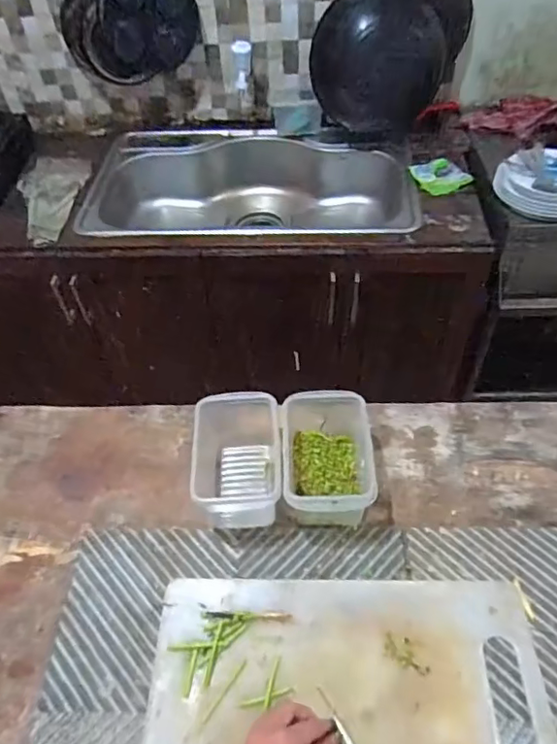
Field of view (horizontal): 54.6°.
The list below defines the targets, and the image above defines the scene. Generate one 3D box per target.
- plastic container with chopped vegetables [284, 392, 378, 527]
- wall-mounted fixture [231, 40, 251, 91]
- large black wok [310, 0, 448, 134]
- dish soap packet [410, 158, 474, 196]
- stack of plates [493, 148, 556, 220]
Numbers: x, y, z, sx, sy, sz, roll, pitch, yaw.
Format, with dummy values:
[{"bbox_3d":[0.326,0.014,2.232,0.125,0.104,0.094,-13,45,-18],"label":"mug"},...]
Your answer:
[{"bbox_3d":[0.060,0.114,0.676,0.104,0.098,0.170,-2,48,3],"label":"plastic container with chopped vegetables"},{"bbox_3d":[-0.091,-0.785,1.382,0.045,0.101,0.042,-6,49,-1],"label":"wall-mounted fixture"},{"bbox_3d":[0.258,-0.811,1.409,0.335,0.334,0.100,8,32,11],"label":"large black wok"},{"bbox_3d":[0.398,-0.482,1.332,0.102,0.039,0.119,-26,51,-18],"label":"dish soap packet"},{"bbox_3d":[0.600,-0.423,1.207,0.191,0.065,0.178,-14,48,-8],"label":"stack of plates"}]

